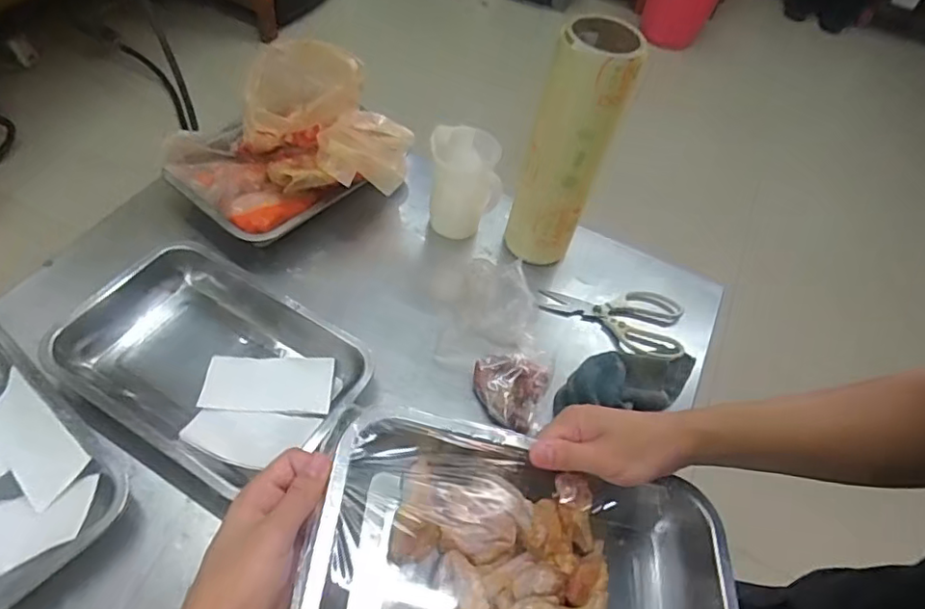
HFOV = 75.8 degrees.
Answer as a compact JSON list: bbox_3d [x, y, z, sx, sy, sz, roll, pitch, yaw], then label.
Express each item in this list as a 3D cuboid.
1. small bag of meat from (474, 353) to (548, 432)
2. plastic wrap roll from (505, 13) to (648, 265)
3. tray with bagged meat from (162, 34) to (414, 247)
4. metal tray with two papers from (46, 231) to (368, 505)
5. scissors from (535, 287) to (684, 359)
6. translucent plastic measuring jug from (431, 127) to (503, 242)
[{"bbox_3d":[0.050,0.100,0.697,0.084,0.040,0.089,24,53,9],"label":"small bag of meat"},{"bbox_3d":[0.132,-0.189,0.752,0.098,0.317,0.095,19,52,5],"label":"plastic wrap roll"},{"bbox_3d":[-0.227,-0.227,0.767,0.285,0.164,0.231,-29,62,-27],"label":"tray with bagged meat"},{"bbox_3d":[-0.284,0.063,0.667,0.330,0.055,0.216,27,54,12],"label":"metal tray with two papers"},{"bbox_3d":[0.199,0.013,0.799,0.190,0.016,0.106,15,52,3],"label":"scissors"},{"bbox_3d":[0.000,-0.160,0.830,0.090,0.135,0.095,2,53,-7],"label":"translucent plastic measuring jug"}]

